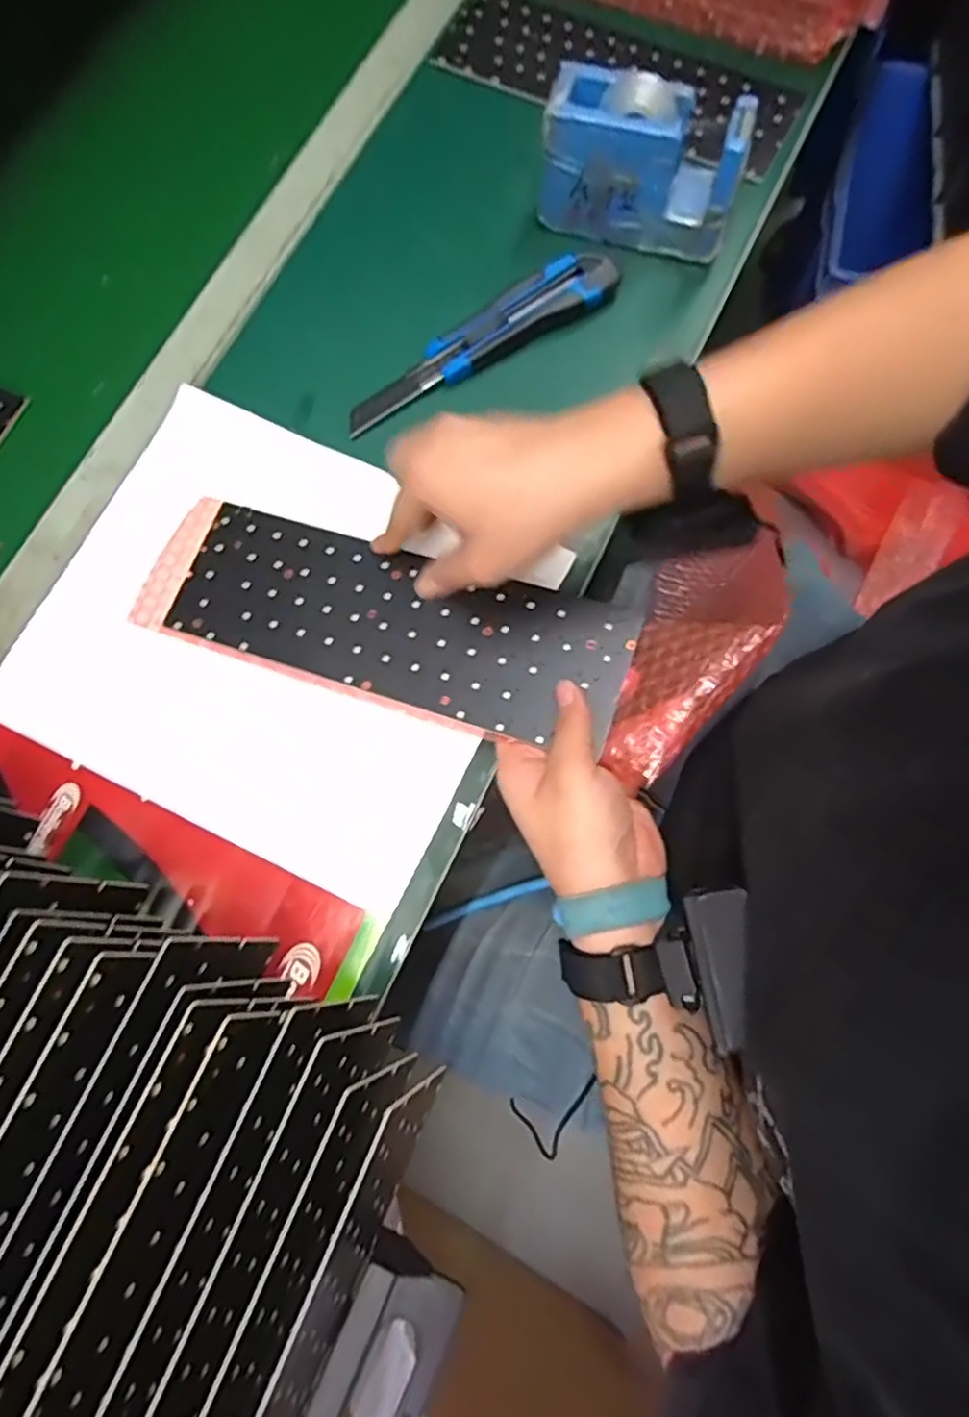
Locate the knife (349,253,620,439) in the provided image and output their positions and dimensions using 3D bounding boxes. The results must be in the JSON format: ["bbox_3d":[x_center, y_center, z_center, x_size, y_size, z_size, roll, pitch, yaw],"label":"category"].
[{"bbox_3d":[-0.003,-0.250,0.459,0.206,0.021,0.040,-33,78,-6],"label":"knife"}]

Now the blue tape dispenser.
[{"bbox_3d":[0.107,-0.365,0.453,0.133,0.087,0.047,16,78,5],"label":"blue tape dispenser"}]

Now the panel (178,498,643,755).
[{"bbox_3d":[-0.054,-0.053,0.407,0.276,0.006,0.092,16,78,11],"label":"panel"}]

